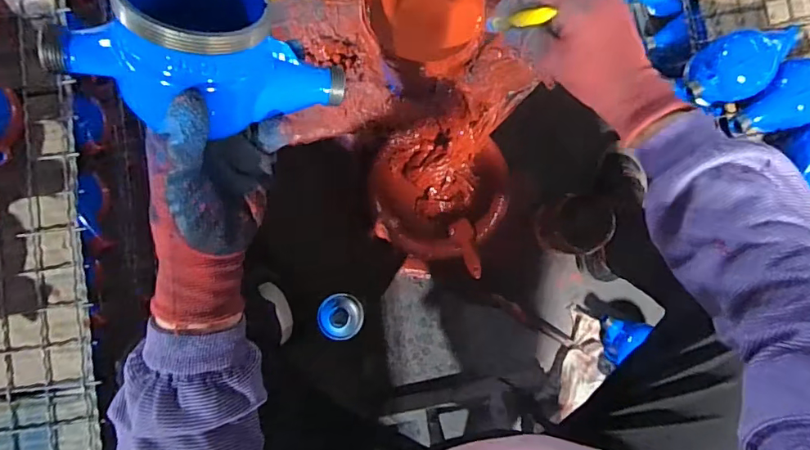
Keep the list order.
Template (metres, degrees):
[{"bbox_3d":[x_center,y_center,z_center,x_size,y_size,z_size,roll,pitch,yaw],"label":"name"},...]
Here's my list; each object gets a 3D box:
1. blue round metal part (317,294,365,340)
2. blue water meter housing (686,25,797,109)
[{"bbox_3d":[-0.090,0.130,0.681,0.062,0.026,0.062,-5,87,-1],"label":"blue round metal part"},{"bbox_3d":[0.436,-0.209,0.645,0.157,0.078,0.084,-23,87,-2],"label":"blue water meter housing"}]

